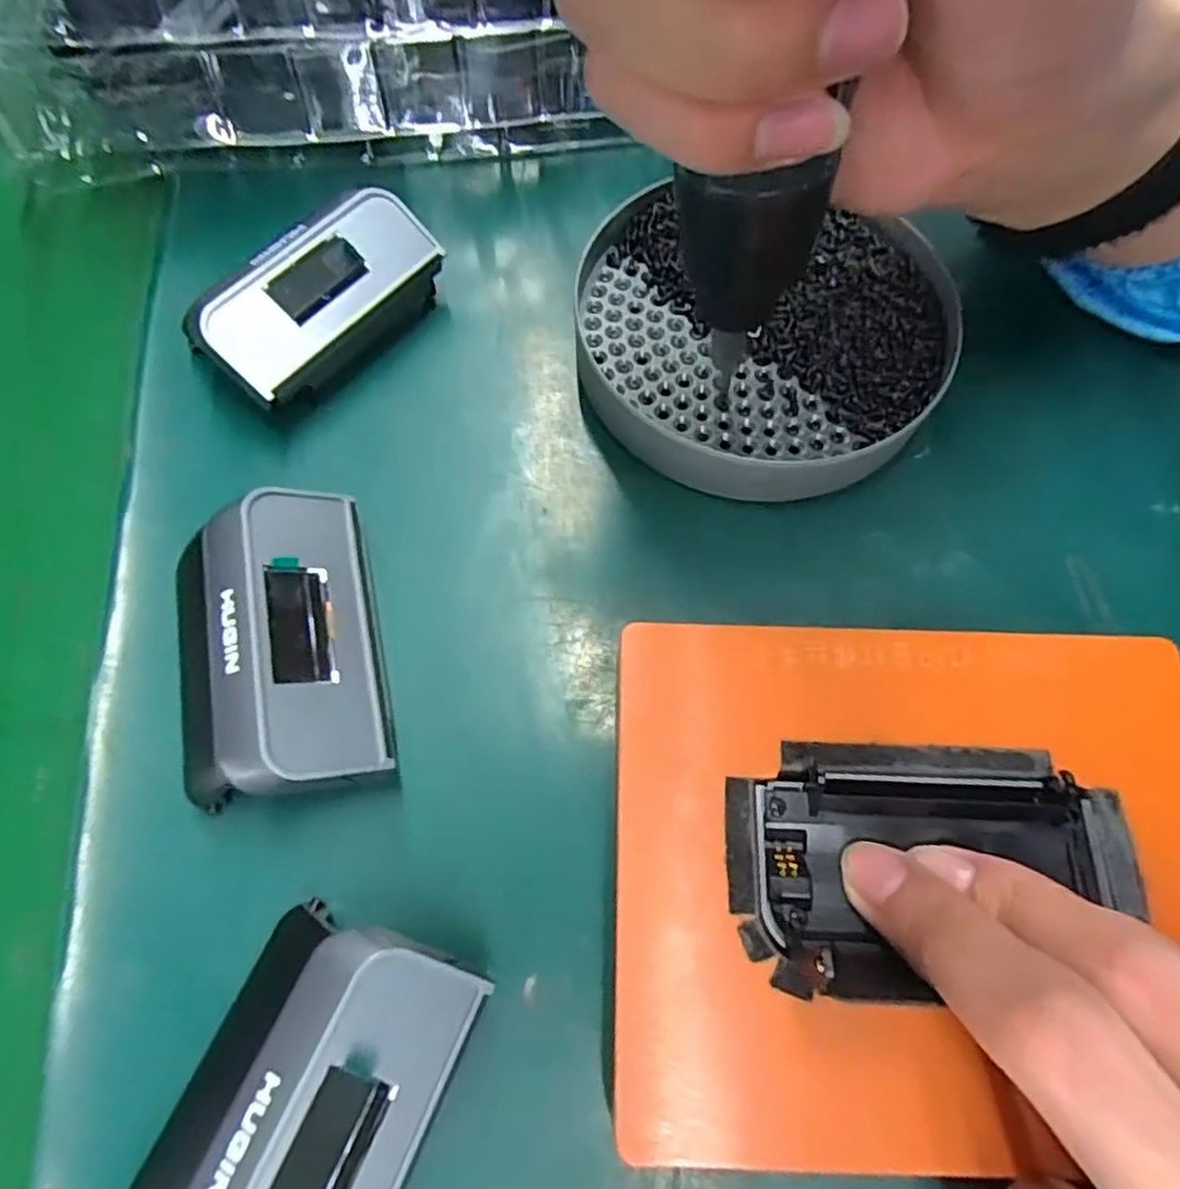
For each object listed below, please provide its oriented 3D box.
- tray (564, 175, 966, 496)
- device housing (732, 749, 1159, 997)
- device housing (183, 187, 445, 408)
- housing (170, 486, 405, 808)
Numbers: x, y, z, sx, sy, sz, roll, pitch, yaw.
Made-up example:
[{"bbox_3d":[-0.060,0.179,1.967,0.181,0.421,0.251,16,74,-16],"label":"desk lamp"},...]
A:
[{"bbox_3d":[0.051,-0.074,0.218,0.112,0.021,0.105,9,68,4],"label":"tray"},{"bbox_3d":[0.075,0.058,0.153,0.087,0.009,0.051,1,68,0],"label":"device housing"},{"bbox_3d":[-0.081,-0.089,0.213,0.076,0.015,0.038,-47,105,-21],"label":"device housing"},{"bbox_3d":[-0.072,0.009,0.167,0.037,0.028,0.075,-14,68,-6],"label":"housing"}]

